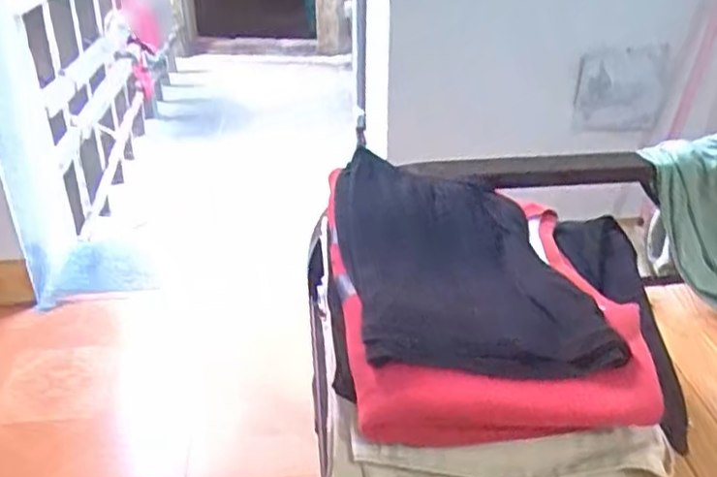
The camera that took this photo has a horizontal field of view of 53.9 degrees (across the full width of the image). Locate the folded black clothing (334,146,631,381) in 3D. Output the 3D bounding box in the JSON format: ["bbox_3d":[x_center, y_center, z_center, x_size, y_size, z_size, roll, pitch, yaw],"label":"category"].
[{"bbox_3d":[0.078,0.009,0.583,0.172,0.030,0.319,1,33,-10],"label":"folded black clothing"}]

